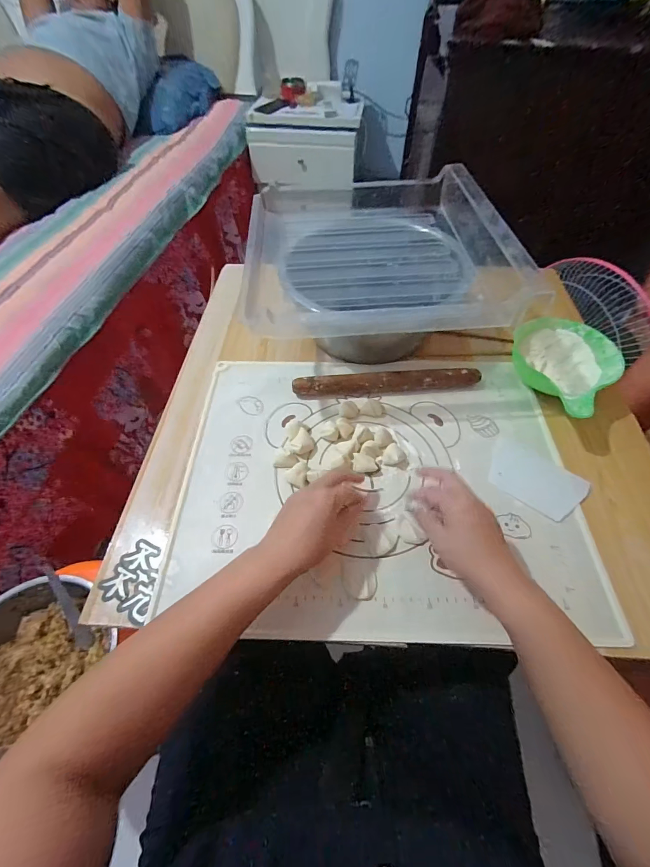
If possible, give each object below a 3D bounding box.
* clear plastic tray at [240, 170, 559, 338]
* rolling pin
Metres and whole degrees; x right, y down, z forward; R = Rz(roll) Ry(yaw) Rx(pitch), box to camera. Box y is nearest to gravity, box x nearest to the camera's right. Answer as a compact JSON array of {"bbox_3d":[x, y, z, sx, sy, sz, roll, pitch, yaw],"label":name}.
[{"bbox_3d":[0.064,-0.275,0.539,0.346,0.084,0.333,-4,56,-3],"label":"clear plastic tray"},{"bbox_3d":[0.094,-0.076,0.548,0.278,0.034,0.024,-2,56,-2],"label":"rolling pin"}]

